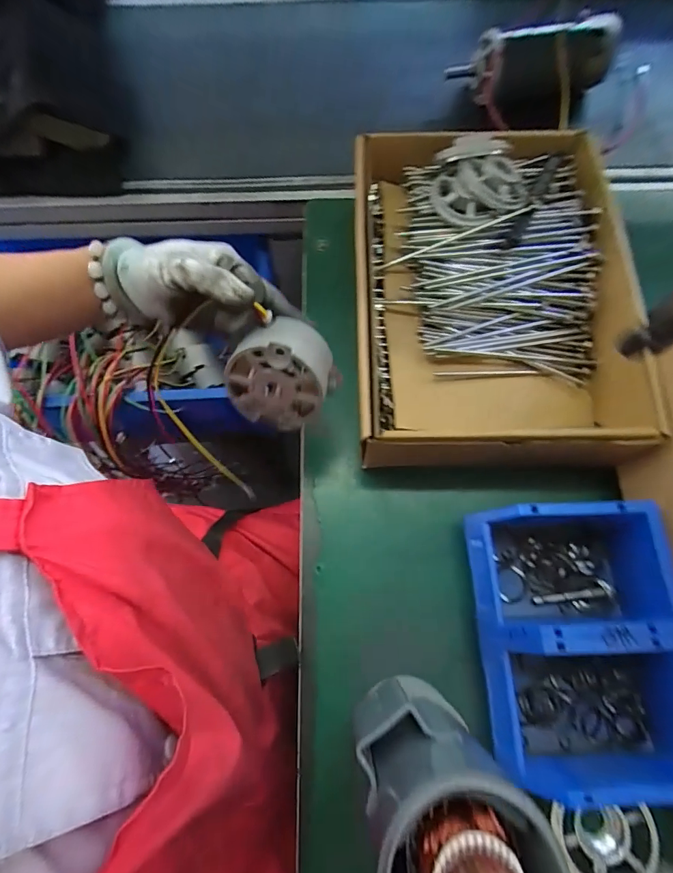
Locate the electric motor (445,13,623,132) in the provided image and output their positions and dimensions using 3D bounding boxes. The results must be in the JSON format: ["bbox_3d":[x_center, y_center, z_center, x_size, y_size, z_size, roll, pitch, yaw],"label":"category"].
[{"bbox_3d":[0.282,-0.531,0.621,0.222,0.102,0.085,-3,71,0],"label":"electric motor"}]

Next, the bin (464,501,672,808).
[{"bbox_3d":[0.211,0.169,0.361,0.170,0.077,0.207,-1,71,0],"label":"bin"}]

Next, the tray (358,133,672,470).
[{"bbox_3d":[0.160,-0.155,0.453,0.270,0.108,0.370,0,71,1],"label":"tray"}]

